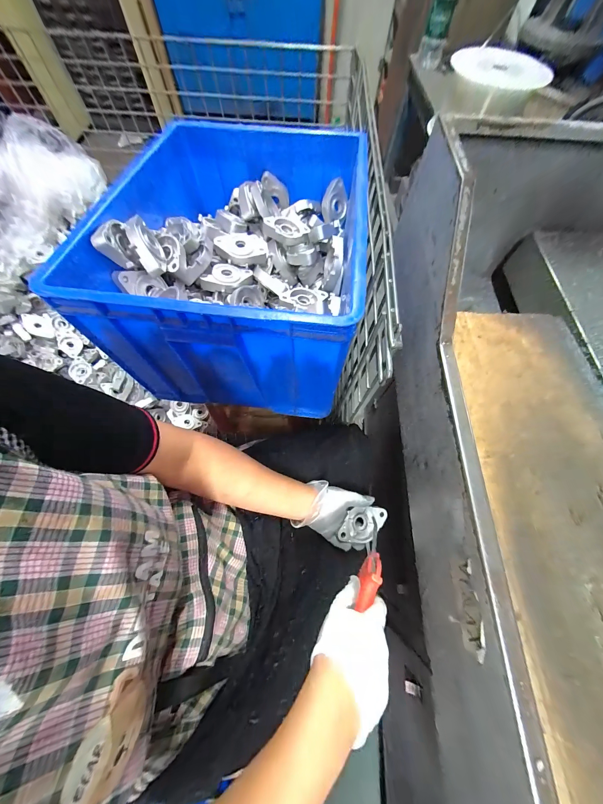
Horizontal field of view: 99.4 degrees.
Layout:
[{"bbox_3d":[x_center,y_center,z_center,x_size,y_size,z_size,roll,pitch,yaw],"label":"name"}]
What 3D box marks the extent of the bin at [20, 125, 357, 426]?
[{"bbox_3d":[-0.120,-0.291,0.526,0.428,0.276,0.545,7,66,1],"label":"bin"}]

